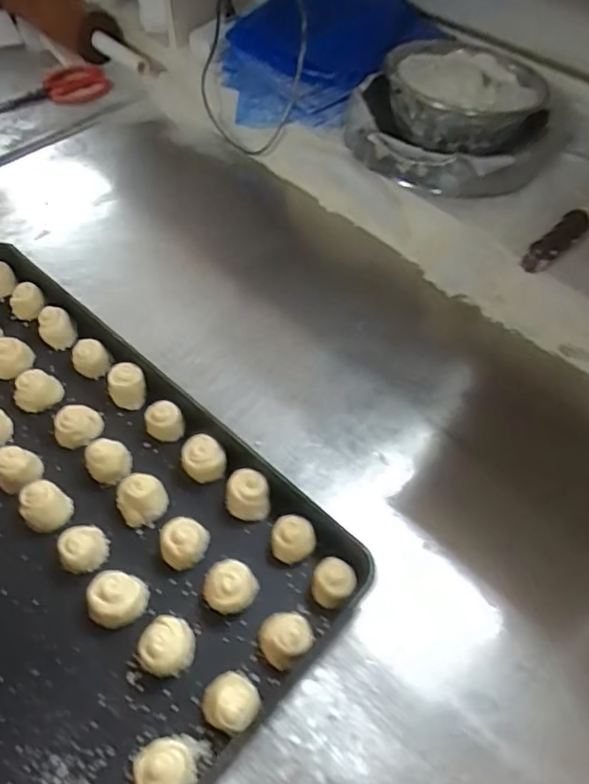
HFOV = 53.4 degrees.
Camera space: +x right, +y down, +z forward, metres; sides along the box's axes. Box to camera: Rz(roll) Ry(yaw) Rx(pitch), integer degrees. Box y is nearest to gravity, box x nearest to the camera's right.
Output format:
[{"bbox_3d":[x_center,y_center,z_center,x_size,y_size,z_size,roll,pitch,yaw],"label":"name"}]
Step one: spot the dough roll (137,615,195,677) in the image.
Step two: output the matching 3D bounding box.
[{"bbox_3d":[-0.104,0.208,0.481,0.040,0.036,0.043,1,56,-1],"label":"dough roll"}]

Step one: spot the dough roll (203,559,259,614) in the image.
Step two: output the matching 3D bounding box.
[{"bbox_3d":[-0.055,0.170,0.506,0.039,0.038,0.041,1,56,-1],"label":"dough roll"}]

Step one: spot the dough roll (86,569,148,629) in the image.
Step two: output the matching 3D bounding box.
[{"bbox_3d":[-0.150,0.177,0.500,0.047,0.030,0.042,-14,57,-11],"label":"dough roll"}]

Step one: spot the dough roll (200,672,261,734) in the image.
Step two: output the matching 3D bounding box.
[{"bbox_3d":[-0.050,0.243,0.457,0.042,0.041,0.045,1,56,-1],"label":"dough roll"}]

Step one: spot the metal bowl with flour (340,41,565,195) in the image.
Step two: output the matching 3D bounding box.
[{"bbox_3d":[0.206,-0.348,0.731,0.259,0.084,0.225,8,56,4],"label":"metal bowl with flour"}]

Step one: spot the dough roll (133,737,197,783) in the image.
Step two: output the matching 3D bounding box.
[{"bbox_3d":[-0.096,0.281,0.433,0.041,0.038,0.045,1,56,-1],"label":"dough roll"}]

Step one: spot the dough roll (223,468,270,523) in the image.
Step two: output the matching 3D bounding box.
[{"bbox_3d":[-0.045,0.099,0.559,0.041,0.040,0.038,1,56,-1],"label":"dough roll"}]

